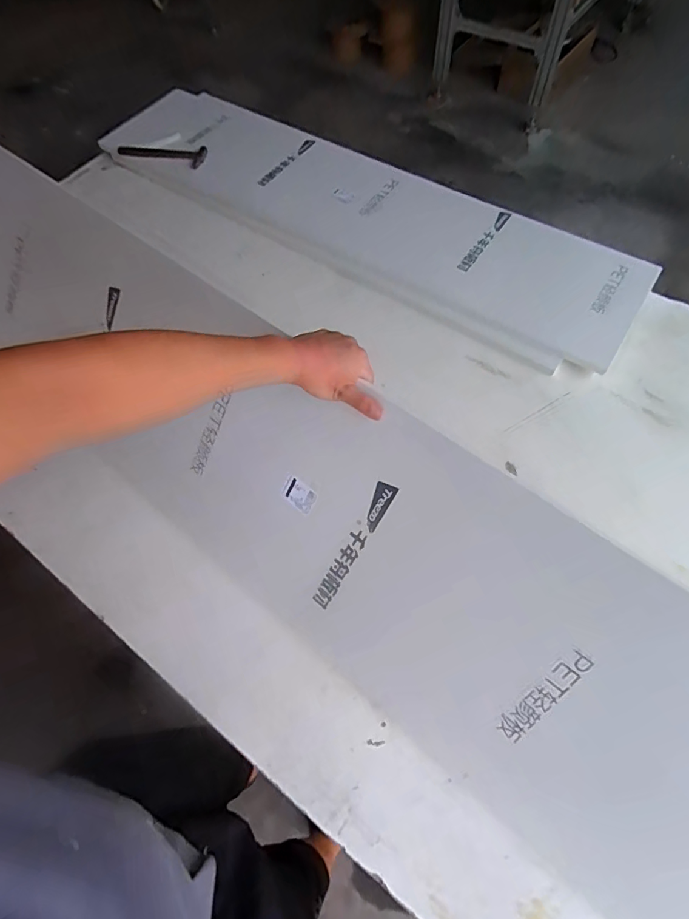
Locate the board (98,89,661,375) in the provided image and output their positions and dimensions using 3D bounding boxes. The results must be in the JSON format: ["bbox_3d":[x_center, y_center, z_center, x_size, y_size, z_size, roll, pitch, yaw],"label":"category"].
[{"bbox_3d":[0.049,-0.588,1.011,1.370,0.042,0.297,27,78,9],"label":"board"}]

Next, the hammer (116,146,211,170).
[{"bbox_3d":[-0.475,-0.803,1.153,0.230,0.043,0.072,-3,63,1],"label":"hammer"}]

